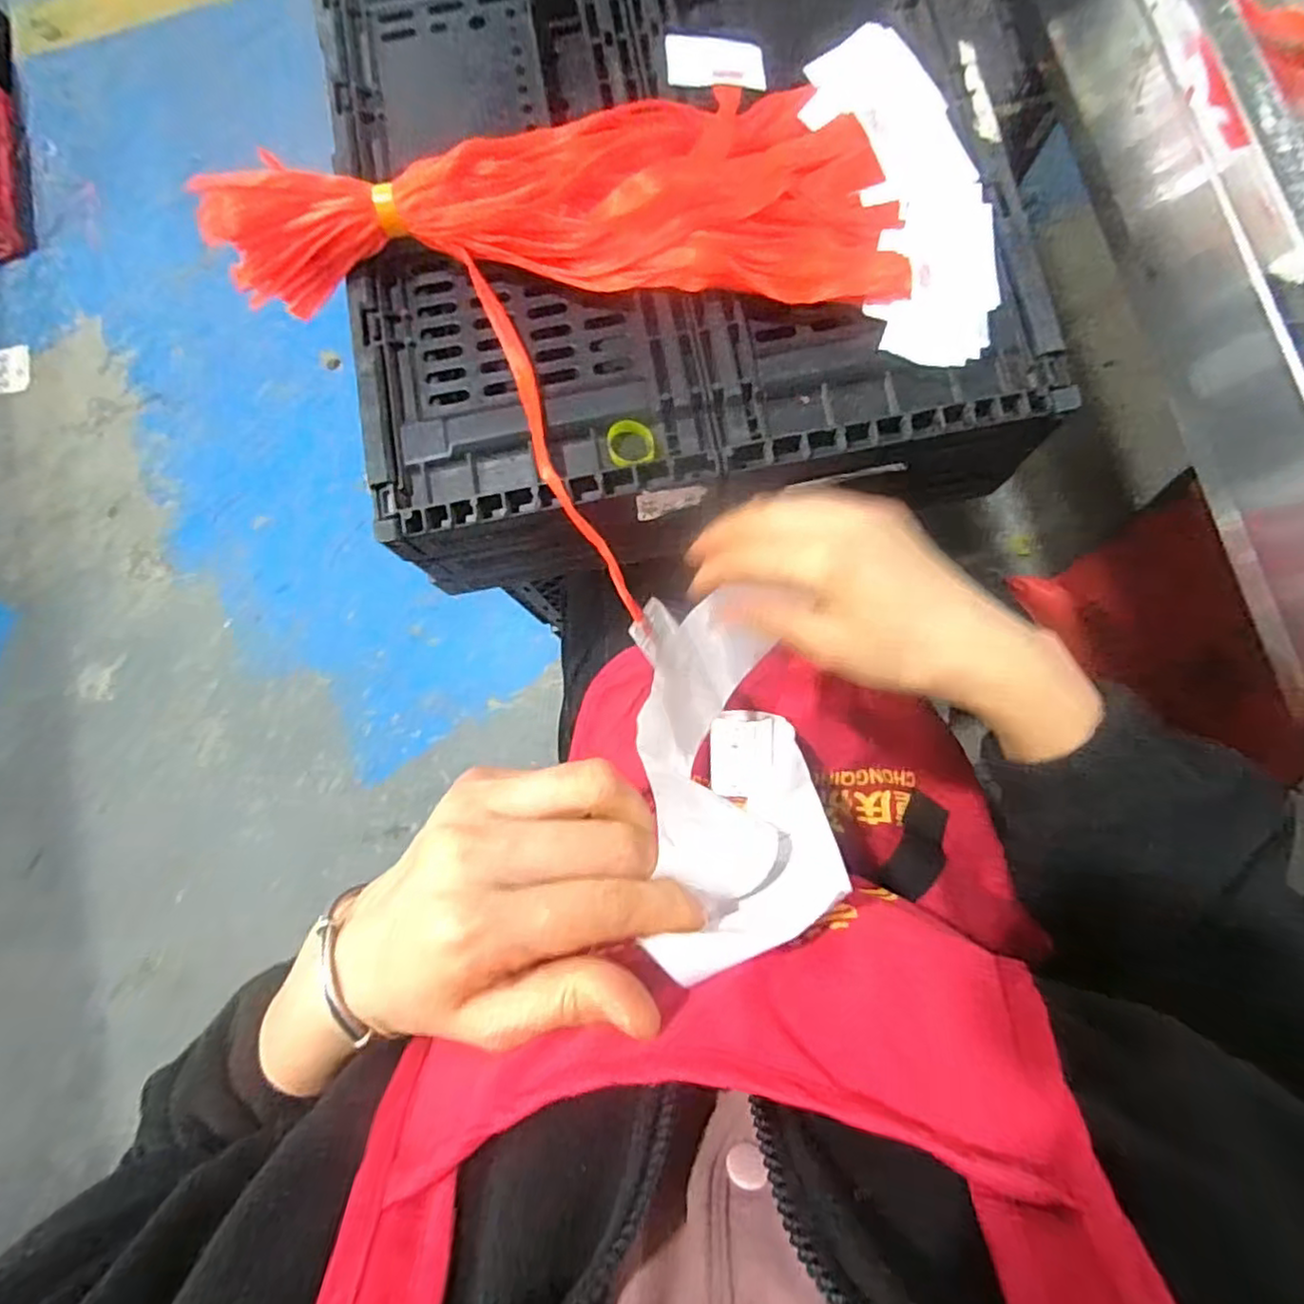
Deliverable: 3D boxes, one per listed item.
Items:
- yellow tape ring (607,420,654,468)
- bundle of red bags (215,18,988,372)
[{"bbox_3d":[-0.012,-0.119,0.380,0.026,0.009,0.027,0,82,3],"label":"yellow tape ring"},{"bbox_3d":[-0.016,-0.286,0.380,0.427,0.043,0.195,8,81,2],"label":"bundle of red bags"}]

